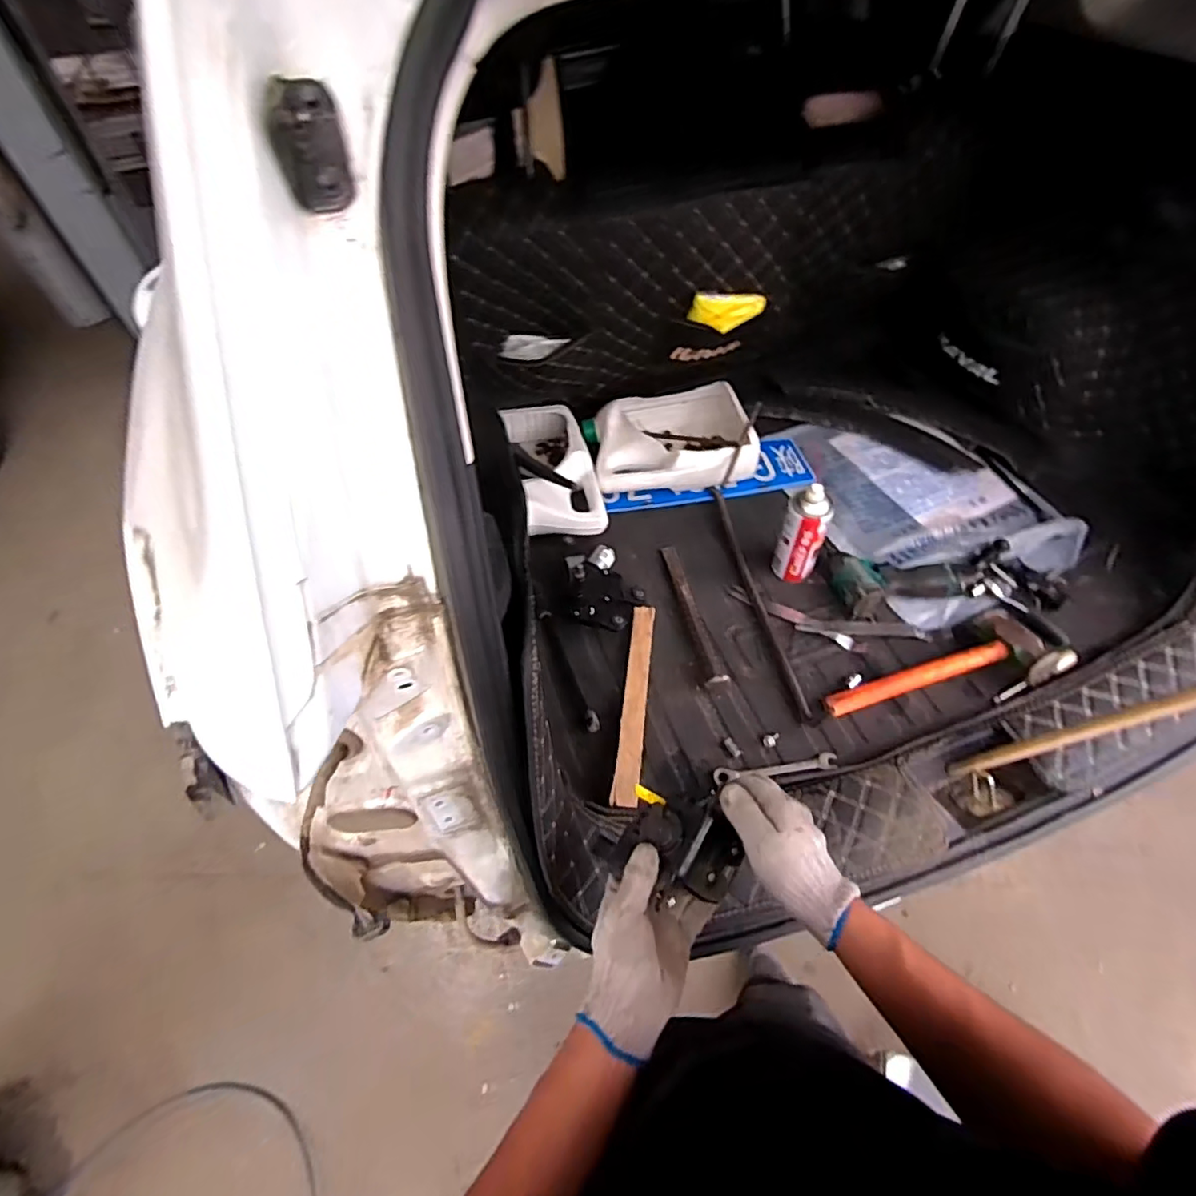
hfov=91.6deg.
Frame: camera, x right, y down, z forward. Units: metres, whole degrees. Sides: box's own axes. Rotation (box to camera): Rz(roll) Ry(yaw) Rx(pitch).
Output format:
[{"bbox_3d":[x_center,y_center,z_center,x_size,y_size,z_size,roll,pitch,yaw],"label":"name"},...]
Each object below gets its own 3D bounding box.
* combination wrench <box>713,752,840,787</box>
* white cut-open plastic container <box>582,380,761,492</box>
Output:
[{"bbox_3d":[0.243,0.229,0.788,0.170,0.009,0.026,-8,52,-2],"label":"combination wrench"},{"bbox_3d":[0.140,-0.299,1.124,0.299,0.101,0.230,-7,52,-1],"label":"white cut-open plastic container"}]

